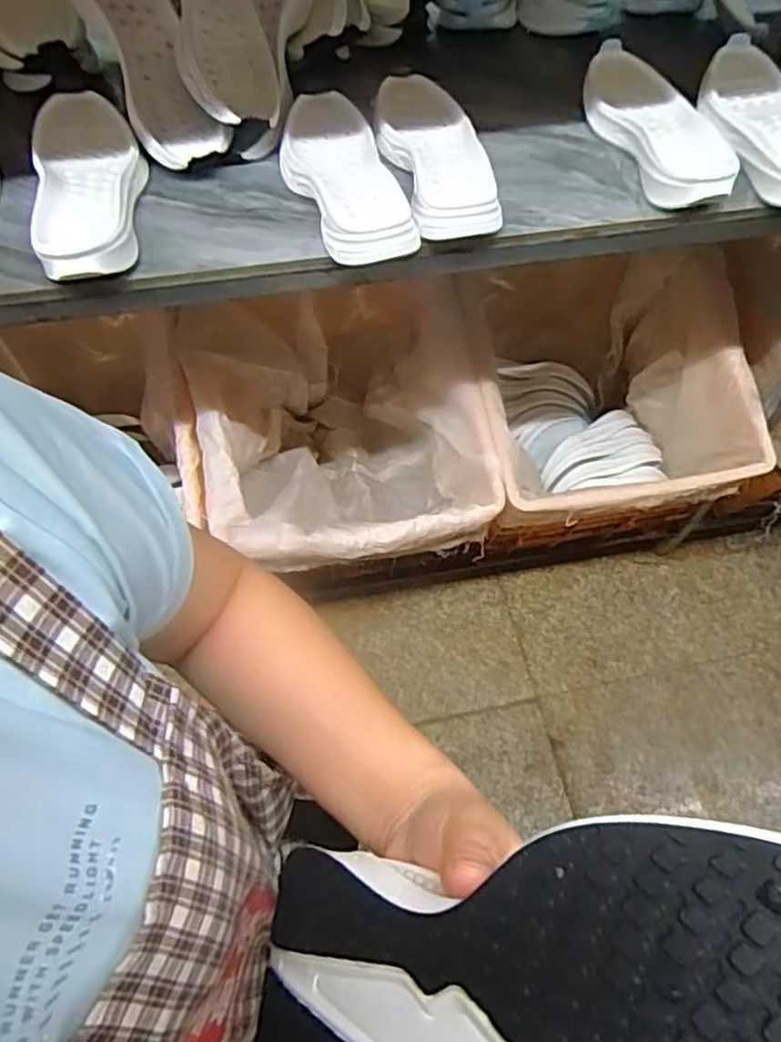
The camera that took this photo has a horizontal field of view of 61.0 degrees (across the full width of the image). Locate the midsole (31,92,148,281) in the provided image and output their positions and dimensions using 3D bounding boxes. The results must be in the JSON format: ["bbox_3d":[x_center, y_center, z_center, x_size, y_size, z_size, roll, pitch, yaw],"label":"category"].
[{"bbox_3d":[-0.316,-0.357,0.698,0.111,0.044,0.292,-15,61,-9],"label":"midsole"}]

